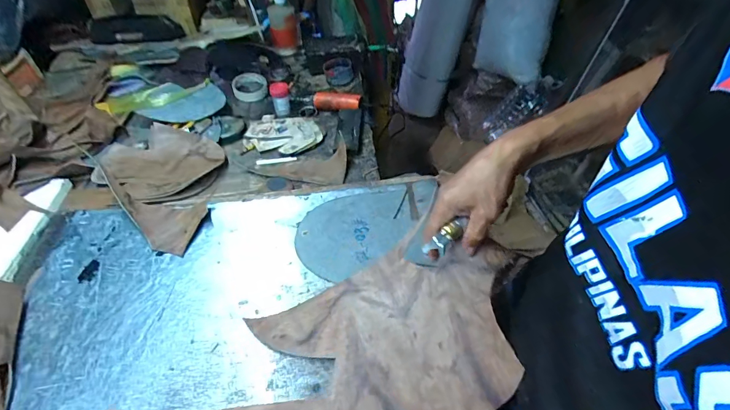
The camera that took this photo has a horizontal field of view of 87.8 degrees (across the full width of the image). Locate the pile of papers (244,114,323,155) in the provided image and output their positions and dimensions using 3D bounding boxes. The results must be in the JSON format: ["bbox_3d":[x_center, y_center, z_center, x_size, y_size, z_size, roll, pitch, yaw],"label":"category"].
[{"bbox_3d":[-0.173,-0.153,0.811,0.156,0.010,0.122,1,48,5],"label":"pile of papers"}]

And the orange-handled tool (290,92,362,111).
[{"bbox_3d":[-0.092,-0.254,0.905,0.179,0.038,0.049,14,49,15],"label":"orange-handled tool"}]

